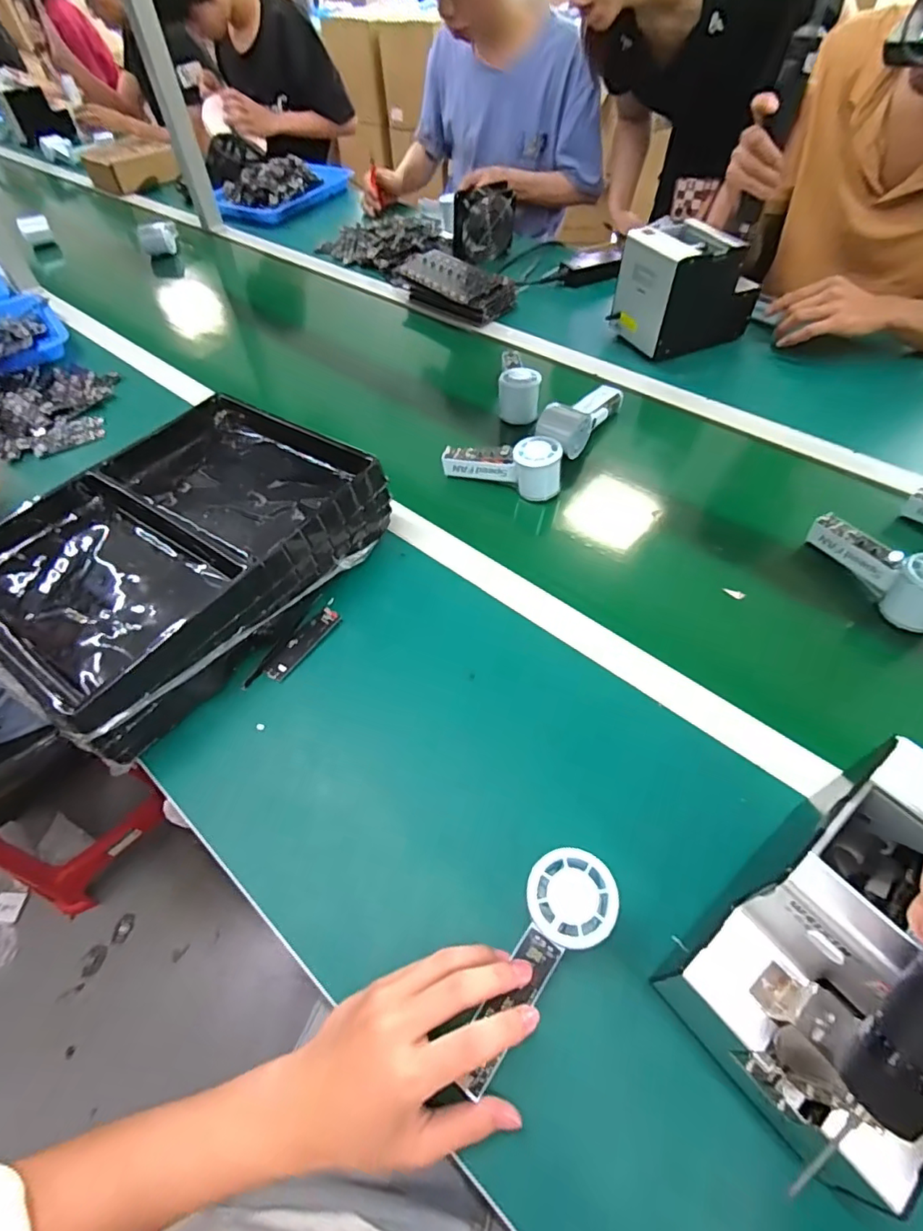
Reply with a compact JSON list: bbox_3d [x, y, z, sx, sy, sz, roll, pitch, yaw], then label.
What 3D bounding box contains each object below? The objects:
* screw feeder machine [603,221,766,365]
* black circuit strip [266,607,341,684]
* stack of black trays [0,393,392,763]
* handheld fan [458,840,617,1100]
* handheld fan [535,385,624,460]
[{"bbox_3d":[0.351,-0.510,0.851,0.177,0.151,0.128,-20,55,-12],"label":"screw feeder machine"},{"bbox_3d":[-0.160,0.028,0.550,0.023,0.006,0.092,27,59,22],"label":"black circuit strip"},{"bbox_3d":[-0.302,-0.080,0.584,0.305,0.081,0.385,27,59,22],"label":"stack of black trays"},{"bbox_3d":[0.047,0.220,0.341,0.056,0.022,0.148,28,72,22],"label":"handheld fan"},{"bbox_3d":[0.157,-0.271,0.738,0.060,0.053,0.180,30,60,23],"label":"handheld fan"}]

